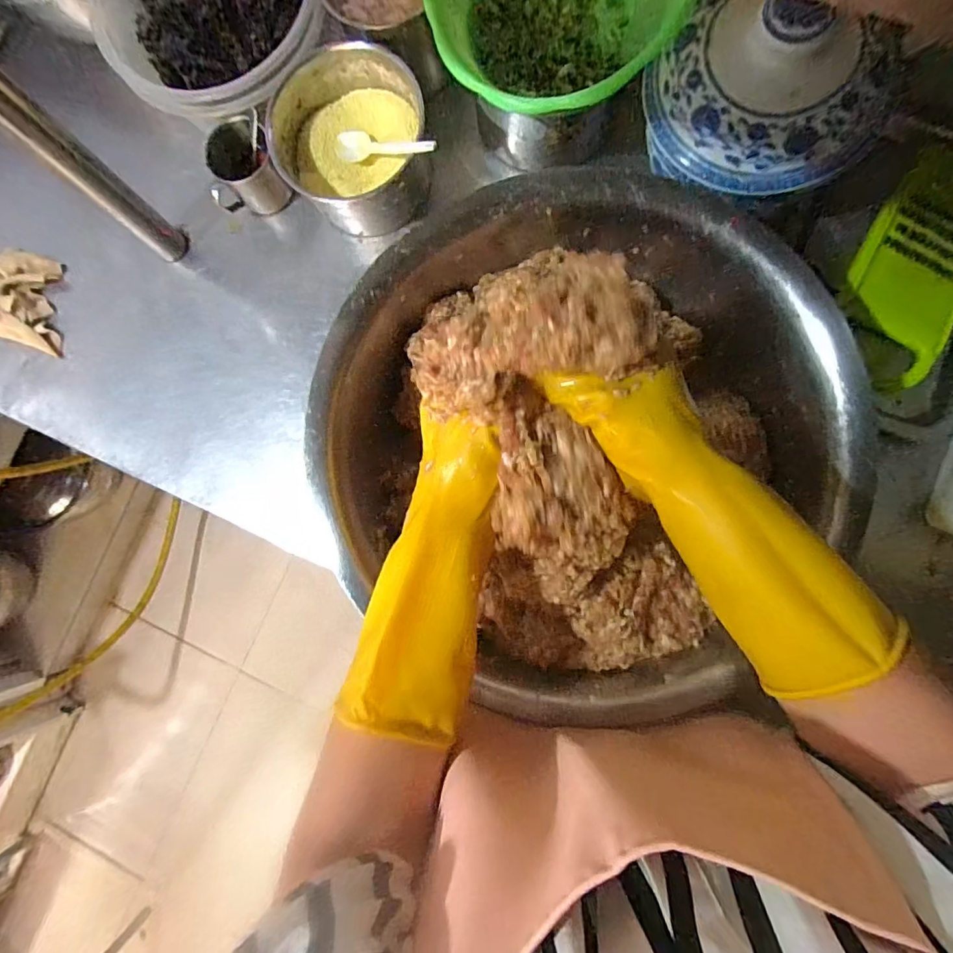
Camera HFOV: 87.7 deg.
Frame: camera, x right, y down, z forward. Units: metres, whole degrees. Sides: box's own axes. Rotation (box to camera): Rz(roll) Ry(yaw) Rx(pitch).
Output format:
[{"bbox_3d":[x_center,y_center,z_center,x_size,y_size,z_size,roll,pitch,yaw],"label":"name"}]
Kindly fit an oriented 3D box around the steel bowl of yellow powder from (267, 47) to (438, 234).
[{"bbox_3d":[-0.124,-0.348,0.526,0.164,0.098,0.141,13,87,6],"label":"steel bowl of yellow powder"}]

